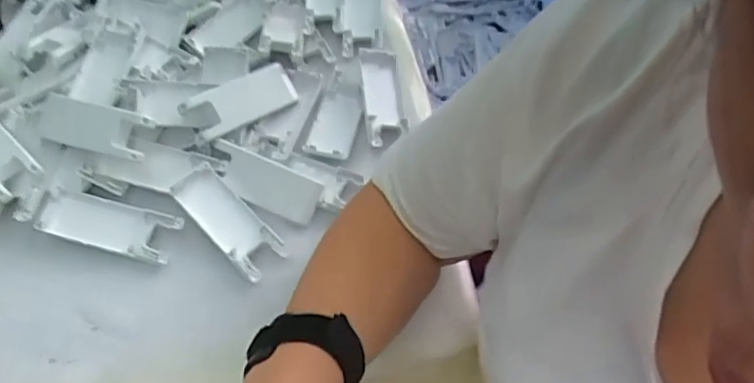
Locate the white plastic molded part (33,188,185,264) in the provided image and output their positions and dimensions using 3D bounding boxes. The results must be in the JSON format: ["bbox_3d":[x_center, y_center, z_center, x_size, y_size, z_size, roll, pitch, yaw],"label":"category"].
[{"bbox_3d":[-0.212,0.026,0.467,0.104,0.022,0.039,10,58,6],"label":"white plastic molded part"}]

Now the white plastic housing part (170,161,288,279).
[{"bbox_3d":[-0.120,0.020,0.472,0.106,0.021,0.039,40,65,22],"label":"white plastic housing part"}]

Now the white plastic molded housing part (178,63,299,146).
[{"bbox_3d":[-0.119,-0.080,0.519,0.101,0.013,0.041,-28,94,-28],"label":"white plastic molded housing part"}]

